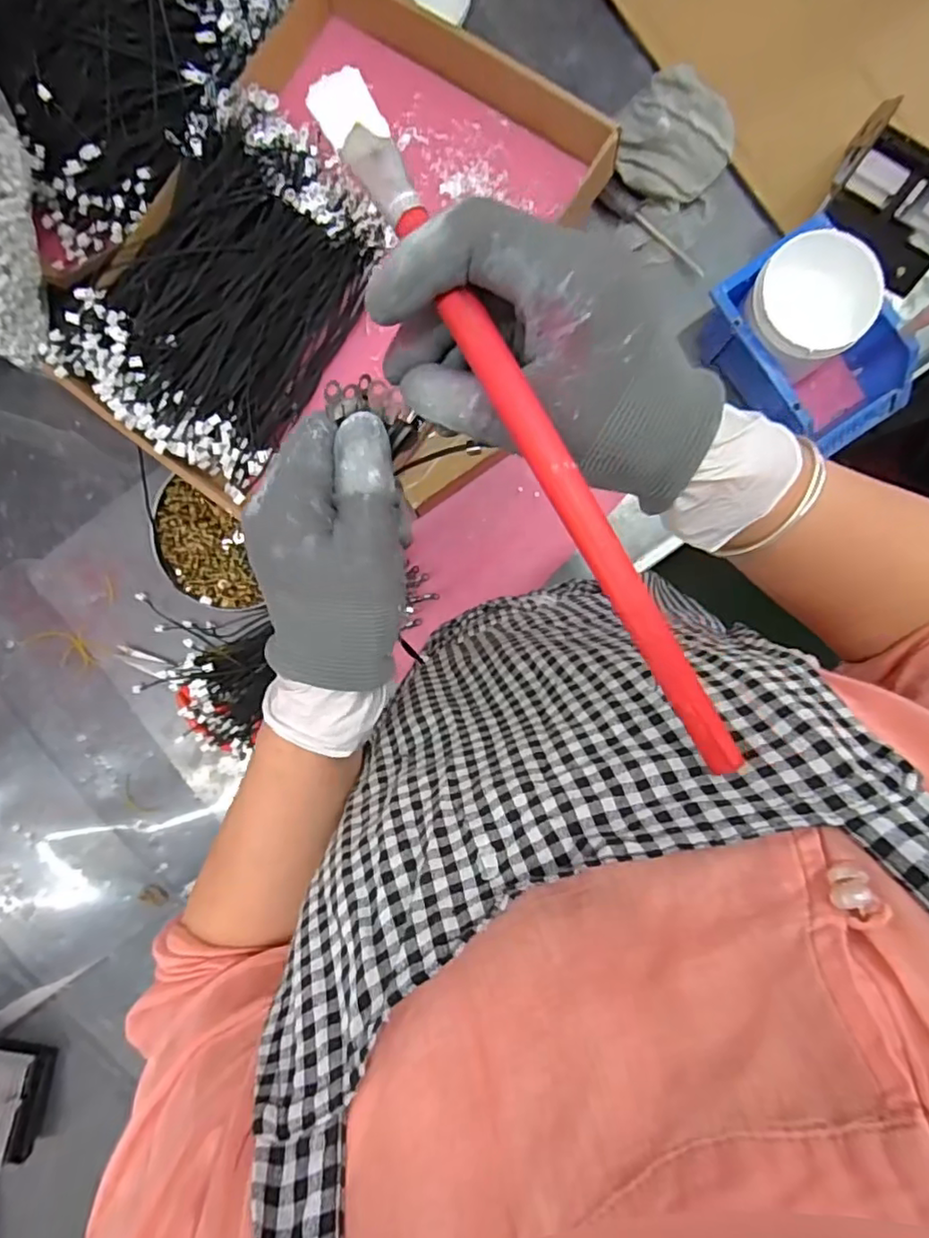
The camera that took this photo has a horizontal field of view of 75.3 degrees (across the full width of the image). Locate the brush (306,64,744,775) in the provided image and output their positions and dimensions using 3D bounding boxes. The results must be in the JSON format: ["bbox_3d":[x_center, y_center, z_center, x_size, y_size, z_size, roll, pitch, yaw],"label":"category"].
[{"bbox_3d":[0.019,-0.071,0.205,0.016,0.007,0.274,-29,87,2],"label":"brush"}]

